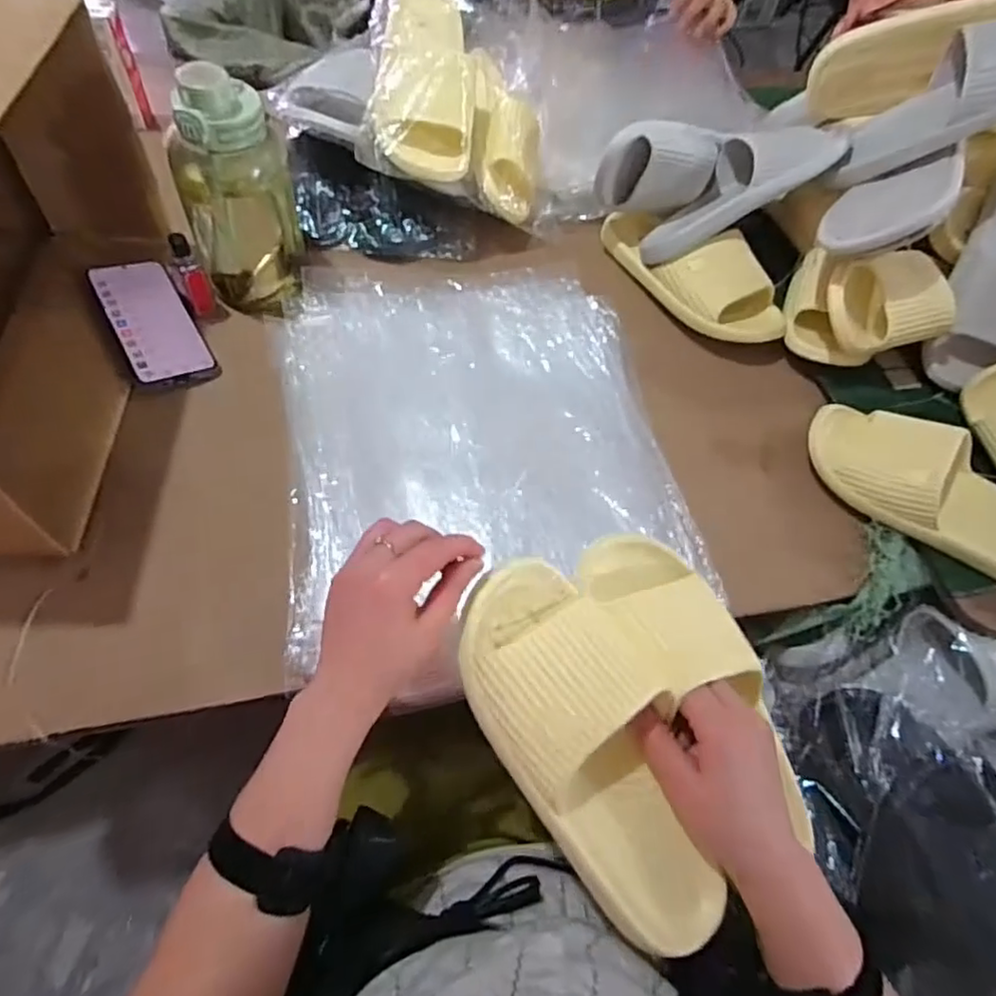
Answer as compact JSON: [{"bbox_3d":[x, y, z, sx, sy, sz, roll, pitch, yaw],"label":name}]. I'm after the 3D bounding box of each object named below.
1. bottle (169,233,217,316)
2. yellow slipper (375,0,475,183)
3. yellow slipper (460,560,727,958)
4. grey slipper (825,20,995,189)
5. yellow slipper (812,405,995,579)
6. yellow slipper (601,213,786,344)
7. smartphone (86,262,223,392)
[{"bbox_3d":[-0.311,-0.225,0.640,0.027,0.084,0.032,-25,66,-18],"label":"bottle"},{"bbox_3d":[-0.081,-0.482,0.705,0.102,0.063,0.244,-2,77,-1],"label":"yellow slipper"},{"bbox_3d":[0.062,0.166,0.415,0.108,0.070,0.257,-23,85,-14],"label":"yellow slipper"},{"bbox_3d":[0.484,-0.430,0.665,0.255,0.072,0.090,-22,48,36],"label":"grey slipper"},{"bbox_3d":[0.430,-0.004,0.614,0.255,0.077,0.099,32,62,10],"label":"yellow slipper"},{"bbox_3d":[0.231,-0.278,0.745,0.108,0.061,0.251,-24,67,-19],"label":"yellow slipper"},{"bbox_3d":[-0.348,-0.177,0.637,0.077,0.006,0.166,-22,69,-28],"label":"smartphone"}]

